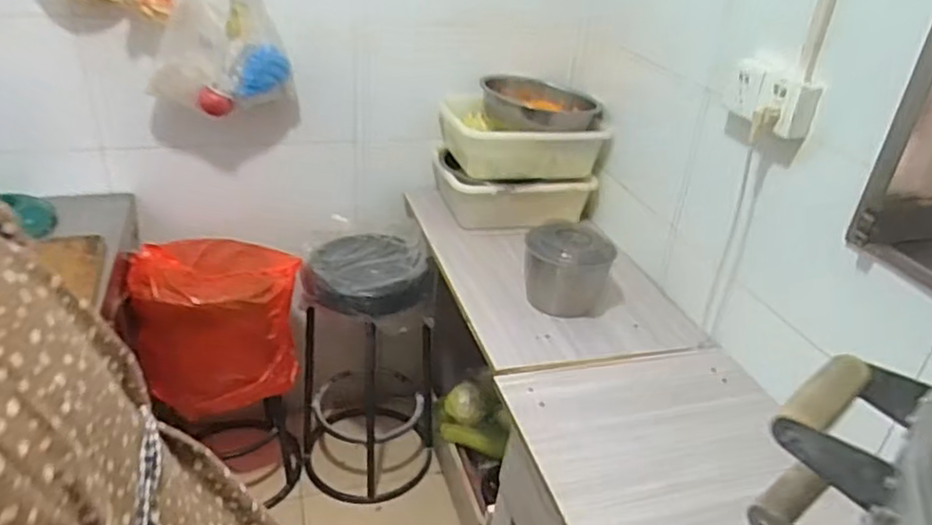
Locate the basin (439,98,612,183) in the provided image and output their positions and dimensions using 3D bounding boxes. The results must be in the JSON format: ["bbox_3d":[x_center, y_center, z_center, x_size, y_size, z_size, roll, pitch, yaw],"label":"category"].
[{"bbox_3d":[0.146,-0.325,1.754,0.392,0.126,0.278,-3,32,-14],"label":"basin"}]

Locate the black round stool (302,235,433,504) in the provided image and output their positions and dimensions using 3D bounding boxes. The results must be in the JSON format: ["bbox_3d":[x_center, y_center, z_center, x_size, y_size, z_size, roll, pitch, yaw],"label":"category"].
[{"bbox_3d":[-0.259,0.274,1.812,0.354,0.695,0.375,4,31,-2],"label":"black round stool"}]

